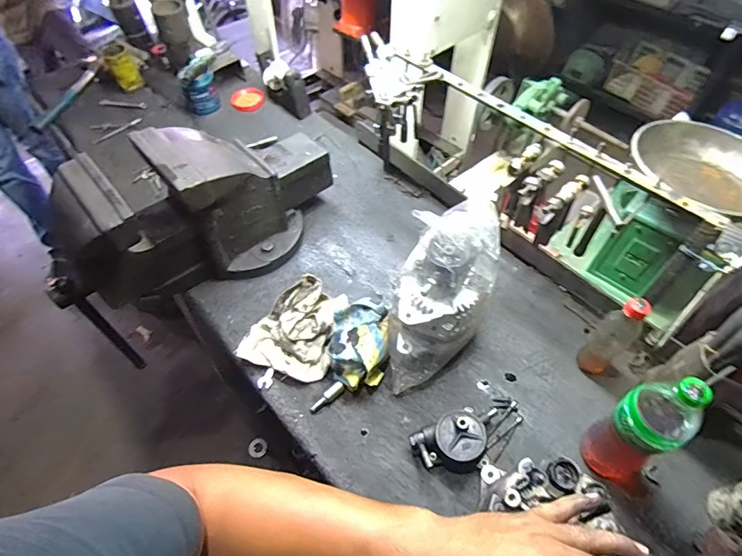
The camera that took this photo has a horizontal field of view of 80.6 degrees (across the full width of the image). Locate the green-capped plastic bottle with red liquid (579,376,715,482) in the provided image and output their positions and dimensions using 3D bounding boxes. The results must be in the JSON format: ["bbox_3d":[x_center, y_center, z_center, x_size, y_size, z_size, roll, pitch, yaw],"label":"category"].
[{"bbox_3d":[0.368,0.206,0.593,0.070,0.268,0.078,-18,56,-13],"label":"green-capped plastic bottle with red liquid"}]

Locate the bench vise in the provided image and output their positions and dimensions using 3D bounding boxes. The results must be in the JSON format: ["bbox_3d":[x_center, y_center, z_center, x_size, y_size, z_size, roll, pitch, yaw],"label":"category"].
[{"bbox_3d":[-0.328,-0.131,0.854,0.238,0.277,0.556,37,62,23],"label":"bench vise"}]

